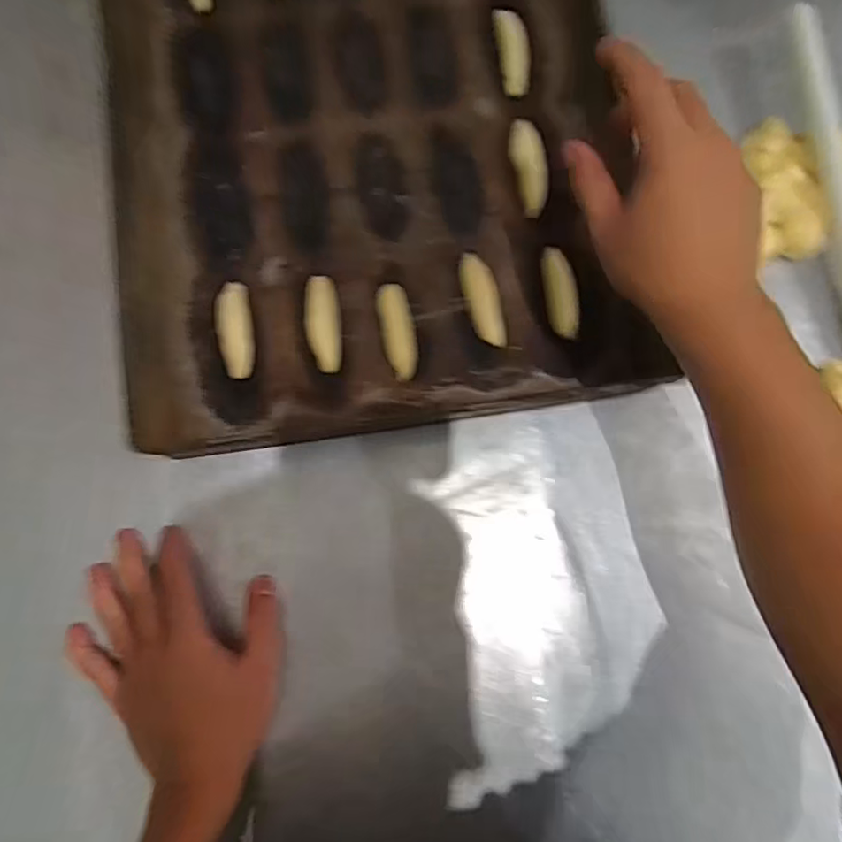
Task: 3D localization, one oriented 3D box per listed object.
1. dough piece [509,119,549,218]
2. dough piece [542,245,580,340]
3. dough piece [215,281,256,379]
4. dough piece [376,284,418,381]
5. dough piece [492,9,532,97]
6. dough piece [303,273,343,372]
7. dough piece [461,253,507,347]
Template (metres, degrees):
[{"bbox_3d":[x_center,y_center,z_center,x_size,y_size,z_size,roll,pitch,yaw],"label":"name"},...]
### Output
[{"bbox_3d":[0.087,-0.202,0.448,0.027,0.011,0.079,-12,81,-3],"label":"dough piece"},{"bbox_3d":[0.105,-0.098,0.432,0.022,0.014,0.073,-9,81,-3],"label":"dough piece"},{"bbox_3d":[-0.135,-0.067,0.417,0.025,0.010,0.071,-9,81,-3],"label":"dough piece"},{"bbox_3d":[-0.016,-0.066,0.424,0.024,0.016,0.070,-10,81,-3],"label":"dough piece"},{"bbox_3d":[0.076,-0.304,0.464,0.026,0.012,0.075,-8,81,-3],"label":"dough piece"},{"bbox_3d":[-0.072,-0.072,0.423,0.025,0.012,0.072,-6,81,-2],"label":"dough piece"},{"bbox_3d":[0.047,-0.091,0.428,0.024,0.011,0.073,-17,81,-4],"label":"dough piece"}]

